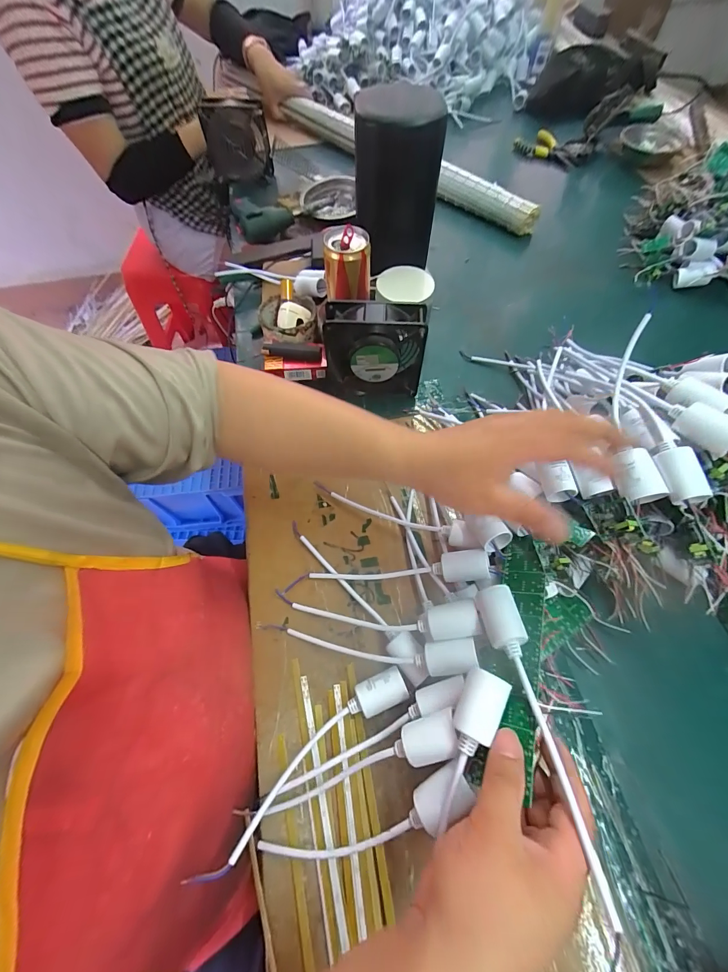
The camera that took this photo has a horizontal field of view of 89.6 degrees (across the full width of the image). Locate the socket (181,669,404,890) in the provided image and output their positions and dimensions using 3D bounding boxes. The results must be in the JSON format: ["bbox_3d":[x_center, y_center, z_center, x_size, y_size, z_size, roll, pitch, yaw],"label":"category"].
[{"bbox_3d":[-0.044,0.229,0.304,0.200,0.035,0.033,-38,68,-16],"label":"socket"}]

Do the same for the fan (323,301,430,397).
[{"bbox_3d":[0.013,-0.170,0.470,0.126,0.118,0.044,3,63,3],"label":"fan"}]

